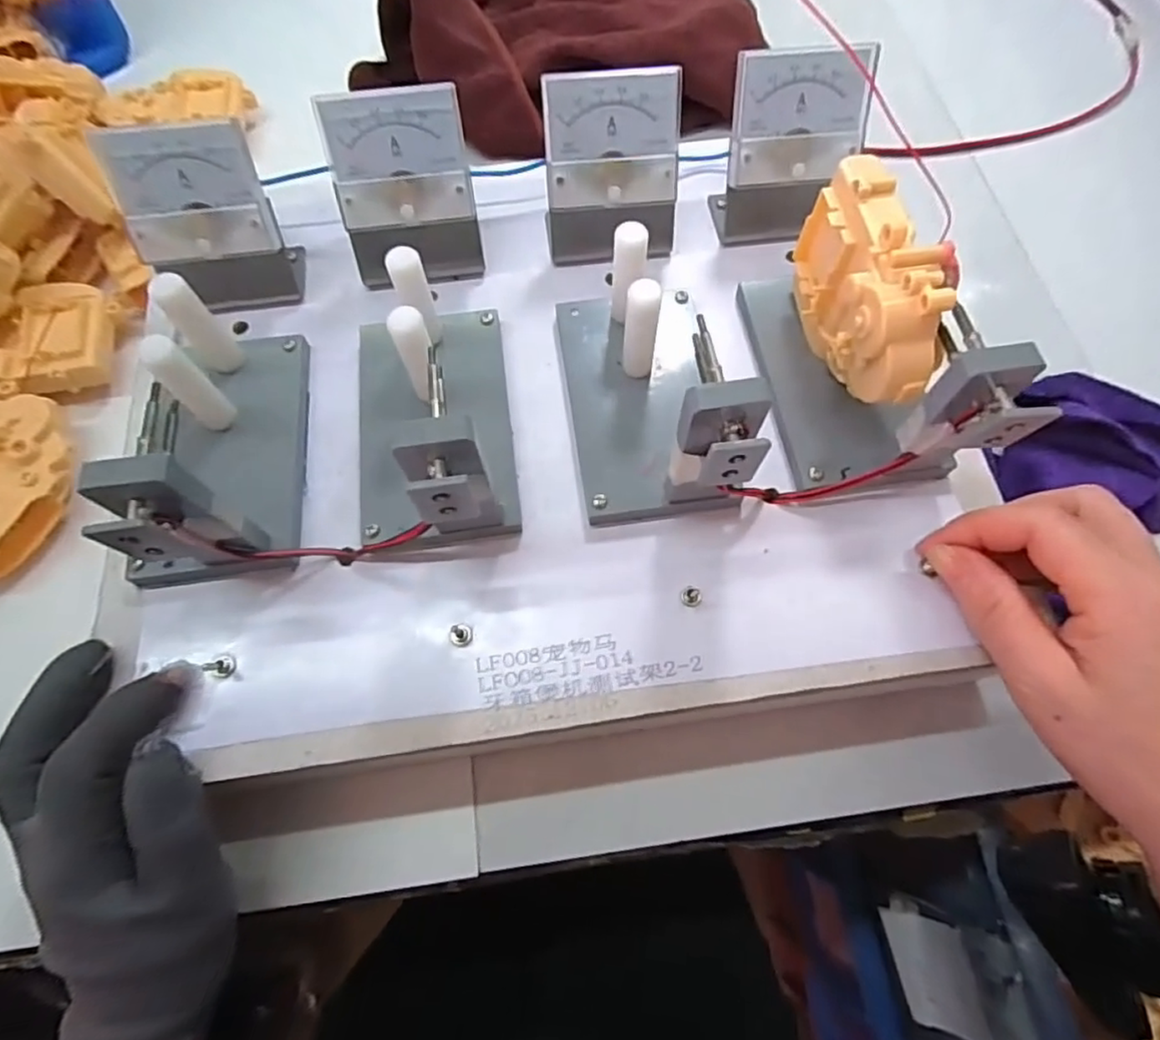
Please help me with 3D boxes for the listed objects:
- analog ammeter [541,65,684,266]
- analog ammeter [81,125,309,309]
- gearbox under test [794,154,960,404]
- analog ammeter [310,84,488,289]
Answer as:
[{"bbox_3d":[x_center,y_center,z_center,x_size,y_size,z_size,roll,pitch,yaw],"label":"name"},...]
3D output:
[{"bbox_3d":[0.015,-0.169,0.311,0.067,0.077,0.042,-6,68,-3],"label":"analog ammeter"},{"bbox_3d":[-0.176,-0.138,0.297,0.063,0.074,0.042,-11,68,-5],"label":"analog ammeter"},{"bbox_3d":[0.121,-0.093,0.262,0.035,0.065,0.096,-1,67,1],"label":"gearbox under test"},{"bbox_3d":[-0.085,-0.158,0.306,0.066,0.075,0.044,-11,68,-5],"label":"analog ammeter"}]

